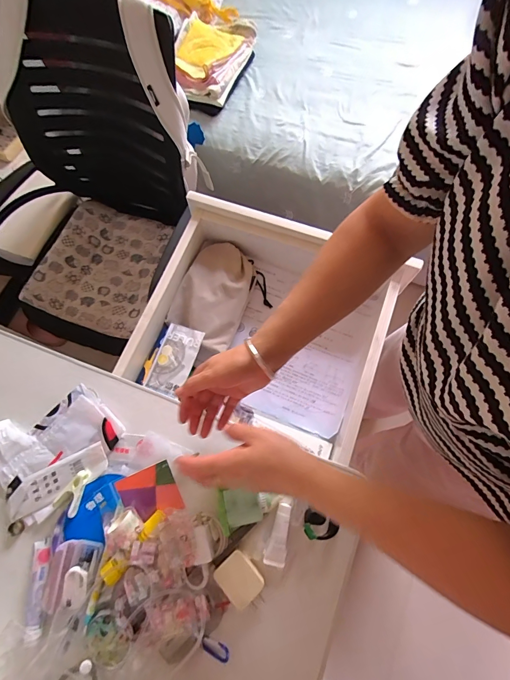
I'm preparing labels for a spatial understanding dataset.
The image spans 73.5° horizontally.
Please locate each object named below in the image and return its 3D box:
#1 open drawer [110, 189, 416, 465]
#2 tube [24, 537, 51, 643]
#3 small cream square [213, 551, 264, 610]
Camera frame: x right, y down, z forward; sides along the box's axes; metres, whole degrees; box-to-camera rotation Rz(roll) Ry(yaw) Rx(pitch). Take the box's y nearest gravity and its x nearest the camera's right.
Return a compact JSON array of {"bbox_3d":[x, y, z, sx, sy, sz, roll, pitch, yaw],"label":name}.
[{"bbox_3d":[0.012,-0.039,0.655,0.409,0.118,0.370,19,74,8],"label":"open drawer"},{"bbox_3d":[-0.285,0.323,0.448,0.028,0.021,0.106,-9,72,-1],"label":"tube"},{"bbox_3d":[-0.020,0.305,0.439,0.055,0.017,0.043,41,78,13],"label":"small cream square"}]

